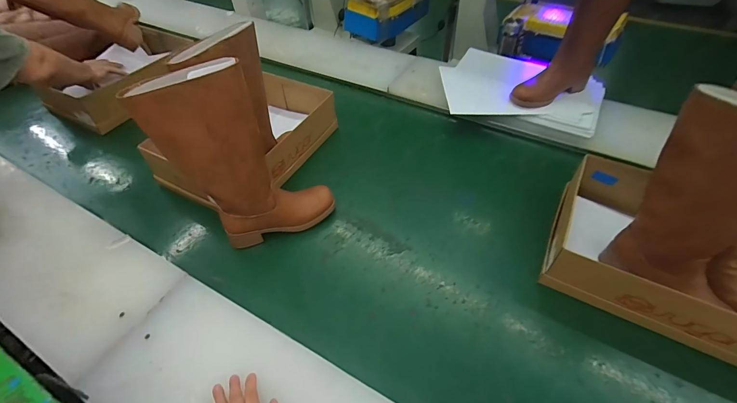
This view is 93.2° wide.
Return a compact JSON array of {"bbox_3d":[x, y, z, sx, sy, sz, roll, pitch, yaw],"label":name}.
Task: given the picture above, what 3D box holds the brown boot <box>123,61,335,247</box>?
[{"bbox_3d":[-0.234,-0.070,0.705,0.266,0.405,0.086,-16,50,-13],"label":"brown boot"}]

